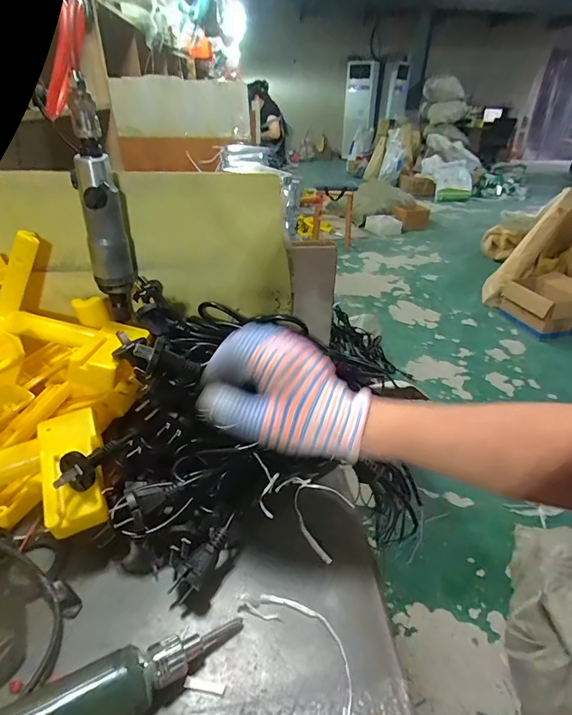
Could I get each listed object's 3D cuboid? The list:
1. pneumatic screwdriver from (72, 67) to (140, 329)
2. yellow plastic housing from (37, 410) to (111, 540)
[{"bbox_3d":[-0.191,-0.146,0.425,0.037,0.226,0.036,-1,33,-4],"label":"pneumatic screwdriver"},{"bbox_3d":[-0.184,0.095,0.350,0.047,0.022,0.109,-13,53,-21],"label":"yellow plastic housing"}]

